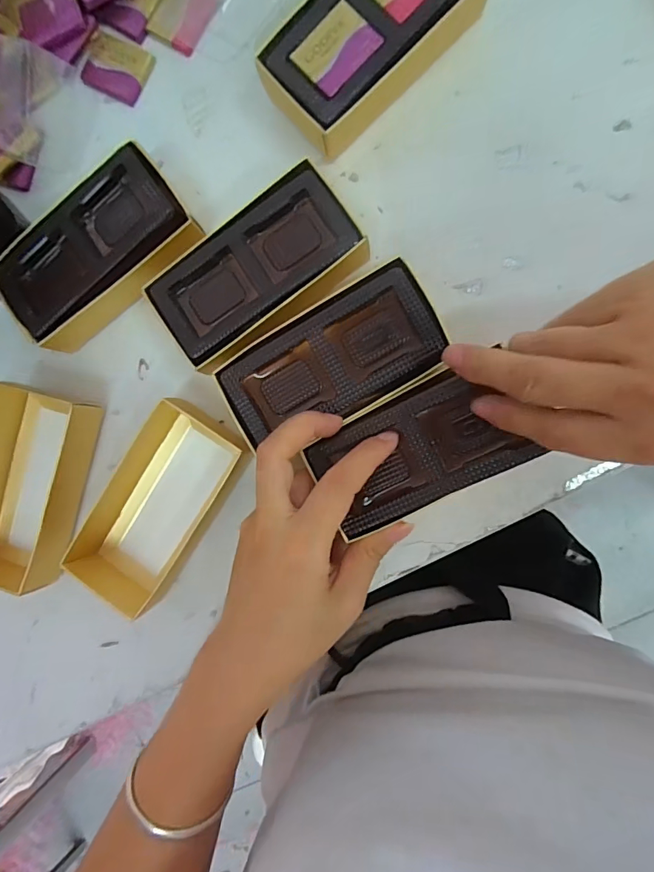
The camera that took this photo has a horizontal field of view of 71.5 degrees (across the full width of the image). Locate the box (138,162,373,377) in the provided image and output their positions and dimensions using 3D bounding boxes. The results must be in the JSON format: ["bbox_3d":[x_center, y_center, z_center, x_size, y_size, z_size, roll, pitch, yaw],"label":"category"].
[{"bbox_3d":[-0.038,-0.088,0.255,0.116,0.035,0.061,-35,86,9],"label":"box"}]

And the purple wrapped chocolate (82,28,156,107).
[{"bbox_3d":[-0.129,-0.226,0.278,0.038,0.005,0.032,26,95,8],"label":"purple wrapped chocolate"}]

